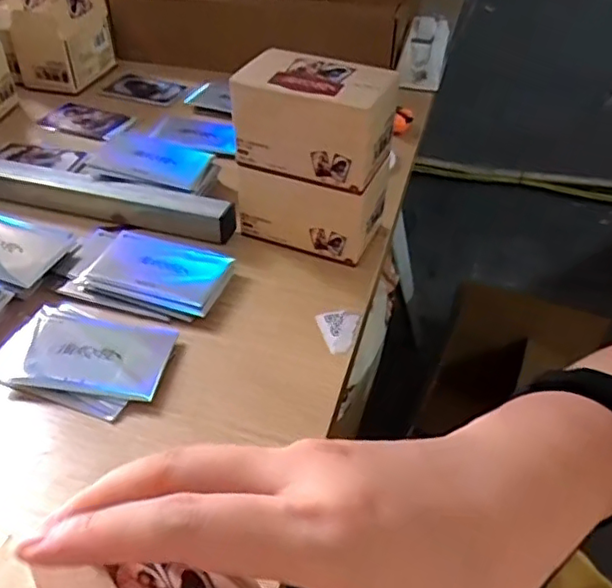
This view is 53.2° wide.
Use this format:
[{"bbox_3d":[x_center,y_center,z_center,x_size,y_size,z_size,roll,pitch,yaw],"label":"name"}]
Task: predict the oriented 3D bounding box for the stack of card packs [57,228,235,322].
[{"bbox_3d":[-0.118,-0.016,0.447,0.117,0.014,0.075,10,43,12],"label":"stack of card packs"}]

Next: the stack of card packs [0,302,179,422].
[{"bbox_3d":[-0.138,0.037,0.387,0.105,0.009,0.075,14,43,15],"label":"stack of card packs"}]

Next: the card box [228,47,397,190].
[{"bbox_3d":[0.006,-0.124,0.432,0.100,0.066,0.058,19,44,19],"label":"card box"}]

